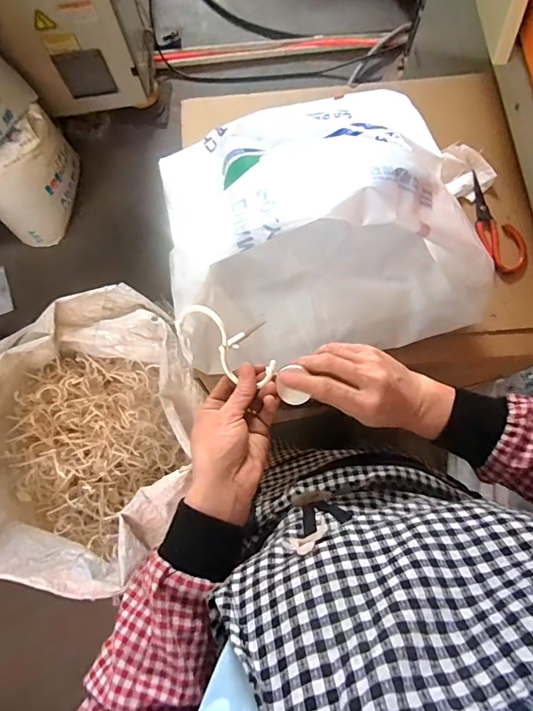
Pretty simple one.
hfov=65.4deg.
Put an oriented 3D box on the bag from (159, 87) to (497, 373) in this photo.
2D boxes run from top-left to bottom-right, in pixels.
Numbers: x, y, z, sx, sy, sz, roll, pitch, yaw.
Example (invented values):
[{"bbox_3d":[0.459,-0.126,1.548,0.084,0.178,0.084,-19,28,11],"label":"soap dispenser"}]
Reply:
[{"bbox_3d":[0.063,-0.210,0.580,0.403,0.301,0.398,-13,77,-2],"label":"bag"}]

